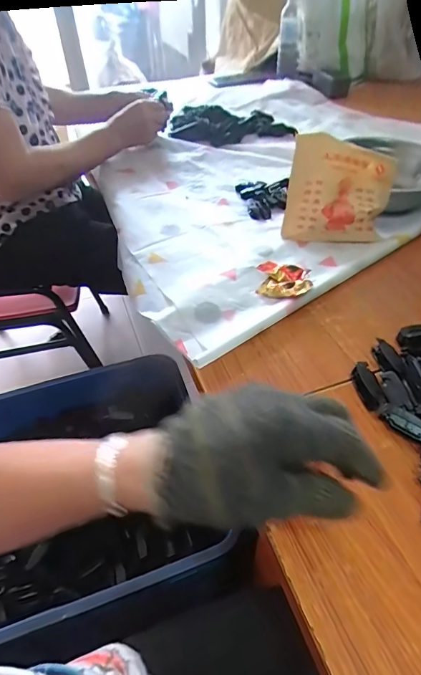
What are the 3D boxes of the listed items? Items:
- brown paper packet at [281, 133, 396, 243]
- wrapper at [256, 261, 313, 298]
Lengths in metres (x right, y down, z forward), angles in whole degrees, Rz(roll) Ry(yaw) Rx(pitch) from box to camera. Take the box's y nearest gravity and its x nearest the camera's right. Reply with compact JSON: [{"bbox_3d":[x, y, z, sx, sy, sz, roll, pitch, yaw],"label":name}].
[{"bbox_3d":[0.179,-0.198,0.566,0.140,0.133,0.026,6,19,1],"label":"brown paper packet"},{"bbox_3d":[0.092,-0.074,0.521,0.072,0.021,0.065,16,48,18],"label":"wrapper"}]

